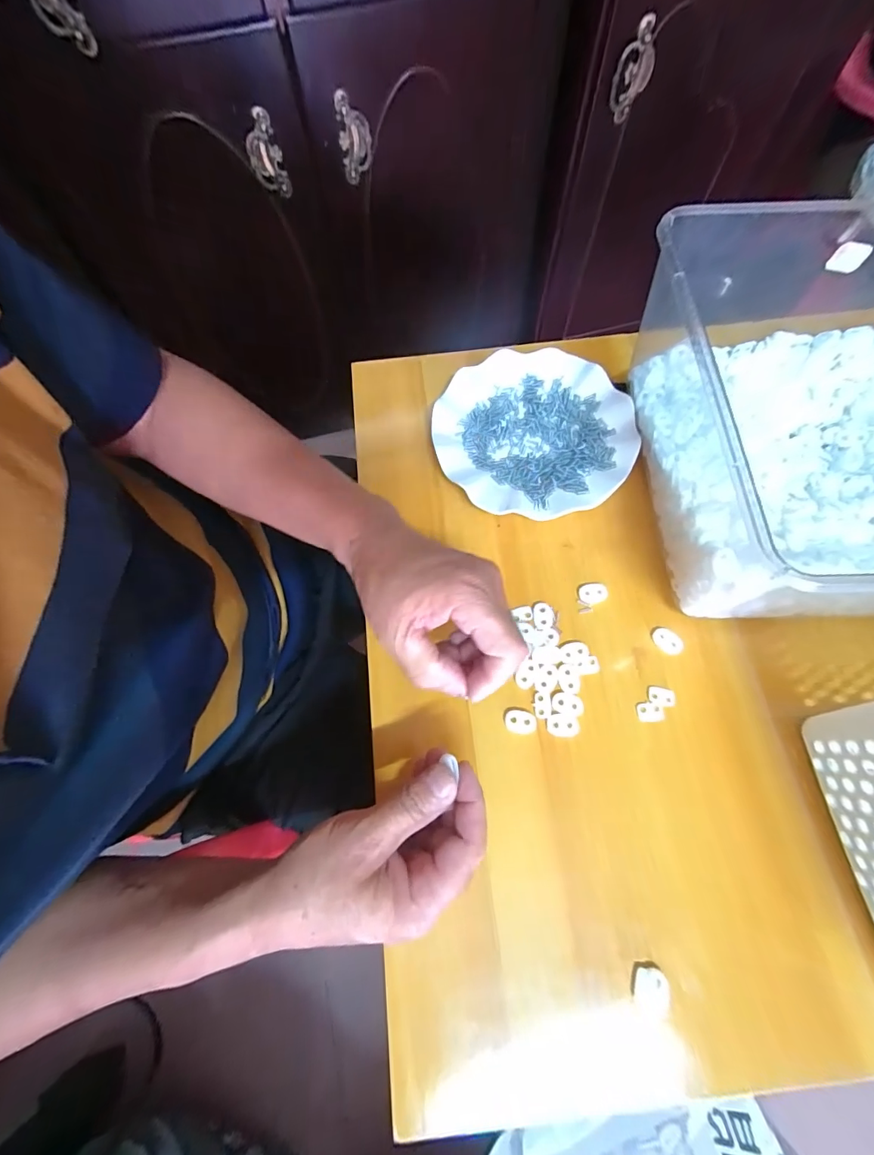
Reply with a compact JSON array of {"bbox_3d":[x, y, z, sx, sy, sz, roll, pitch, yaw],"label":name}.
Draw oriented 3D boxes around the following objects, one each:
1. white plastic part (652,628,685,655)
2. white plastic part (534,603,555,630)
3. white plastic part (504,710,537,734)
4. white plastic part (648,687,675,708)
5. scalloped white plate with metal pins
[{"bbox_3d":[0.184,0.050,0.347,0.024,0.008,0.015,40,75,14],"label":"white plastic part"},{"bbox_3d":[0.087,0.032,0.357,0.016,0.004,0.022,-1,69,1],"label":"white plastic part"},{"bbox_3d":[0.063,0.108,0.328,0.023,0.004,0.016,6,70,4],"label":"white plastic part"},{"bbox_3d":[0.172,0.091,0.333,0.020,0.004,0.013,12,70,6],"label":"white plastic part"},{"bbox_3d":[0.087,-0.136,0.410,0.175,0.020,0.178,0,69,1],"label":"scalloped white plate with metal pins"}]

